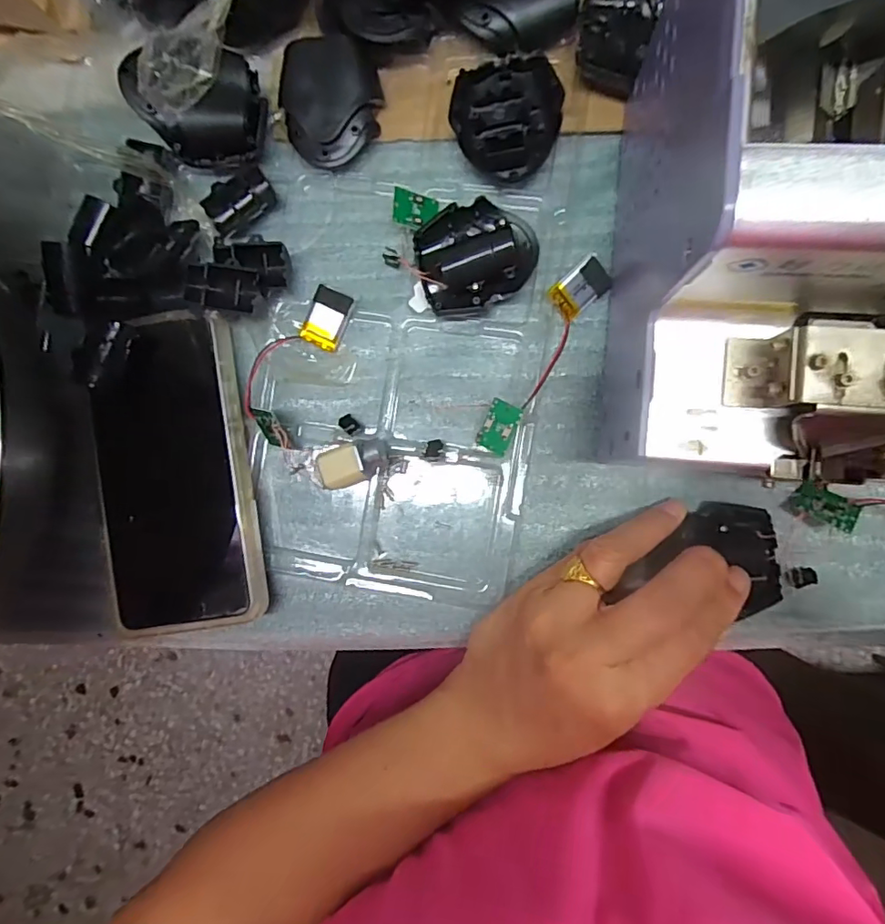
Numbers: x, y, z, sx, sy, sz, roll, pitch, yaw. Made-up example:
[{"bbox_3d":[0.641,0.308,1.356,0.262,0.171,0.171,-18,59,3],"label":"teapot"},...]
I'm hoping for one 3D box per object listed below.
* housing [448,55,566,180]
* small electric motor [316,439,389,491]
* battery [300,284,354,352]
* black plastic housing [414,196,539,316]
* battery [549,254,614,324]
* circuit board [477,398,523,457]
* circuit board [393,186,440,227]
[{"bbox_3d":[0.032,-0.174,0.268,0.052,0.024,0.058,-25,87,5],"label":"housing"},{"bbox_3d":[-0.045,0.001,0.276,0.036,0.019,0.019,-20,87,5],"label":"small electric motor"},{"bbox_3d":[-0.061,-0.076,0.283,0.020,0.011,0.030,23,91,5],"label":"battery"},{"bbox_3d":[0.017,-0.104,0.269,0.058,0.025,0.049,-19,88,5],"label":"black plastic housing"},{"bbox_3d":[0.071,-0.088,0.271,0.030,0.004,0.021,-42,116,7],"label":"battery"},{"bbox_3d":[0.029,-0.018,0.272,0.017,0.006,0.026,27,99,12],"label":"circuit board"},{"bbox_3d":[-0.013,-0.129,0.273,0.025,0.004,0.017,4,91,-28],"label":"circuit board"}]

